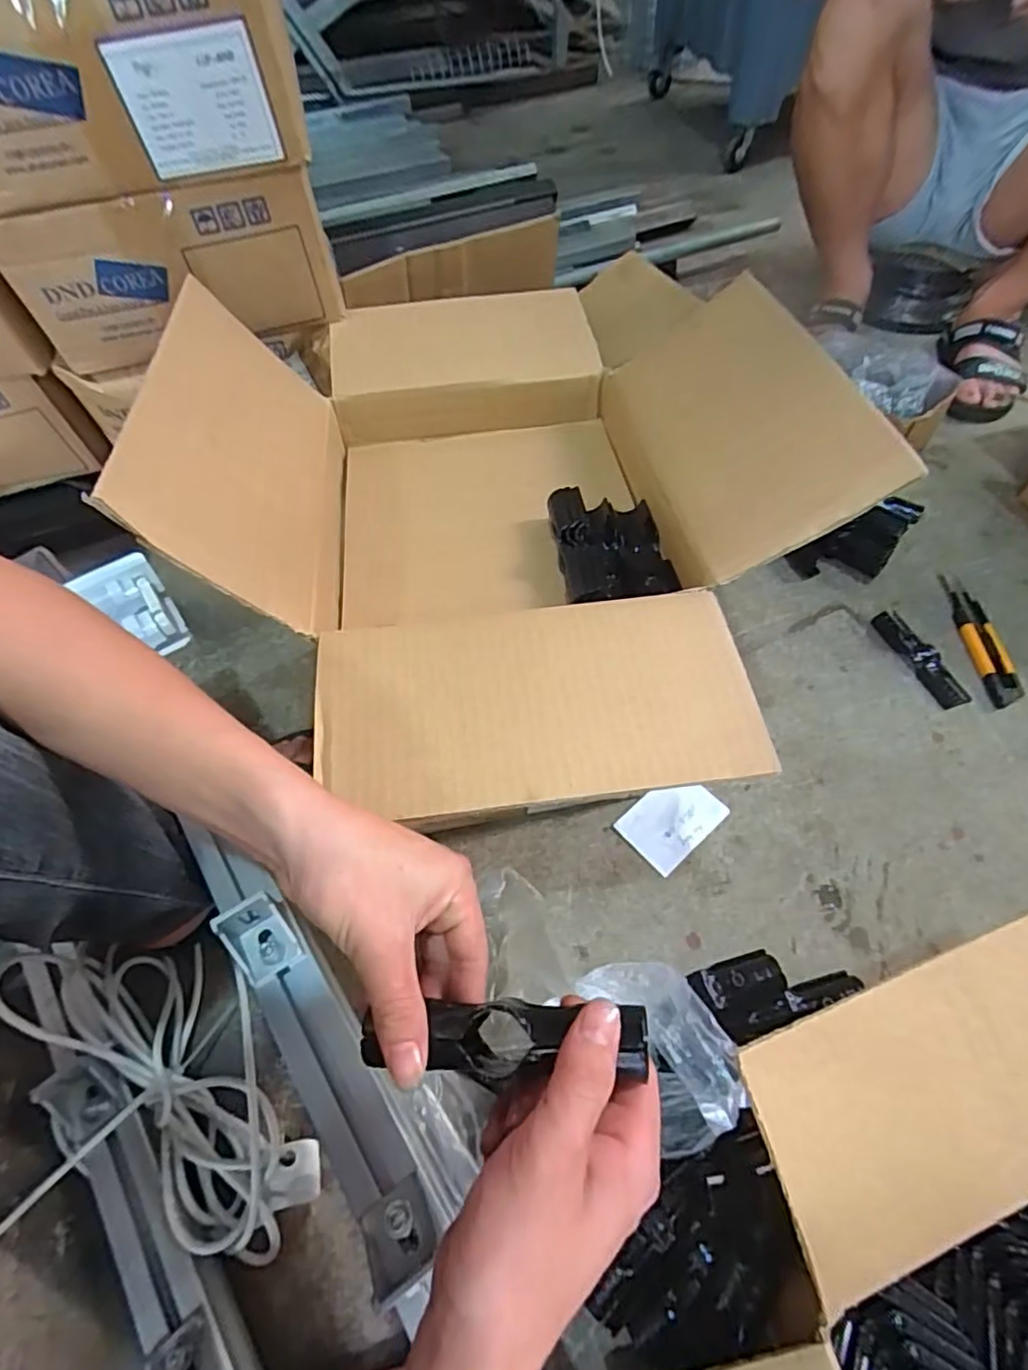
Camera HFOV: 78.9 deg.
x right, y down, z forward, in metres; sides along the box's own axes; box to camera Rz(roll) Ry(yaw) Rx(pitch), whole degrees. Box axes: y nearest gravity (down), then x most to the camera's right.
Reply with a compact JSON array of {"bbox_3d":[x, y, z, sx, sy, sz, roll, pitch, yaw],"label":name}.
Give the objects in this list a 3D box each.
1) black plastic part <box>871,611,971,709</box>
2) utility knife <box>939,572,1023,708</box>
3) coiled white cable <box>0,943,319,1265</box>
[{"bbox_3d":[0.453,-0.031,0.698,0.033,0.016,0.130,-18,56,-8],"label":"black plastic part"},{"bbox_3d":[0.530,-0.053,0.709,0.036,0.019,0.177,1,56,5],"label":"utility knife"},{"bbox_3d":[-0.271,0.304,0.469,0.248,0.081,0.200,-5,55,0],"label":"coiled white cable"}]

